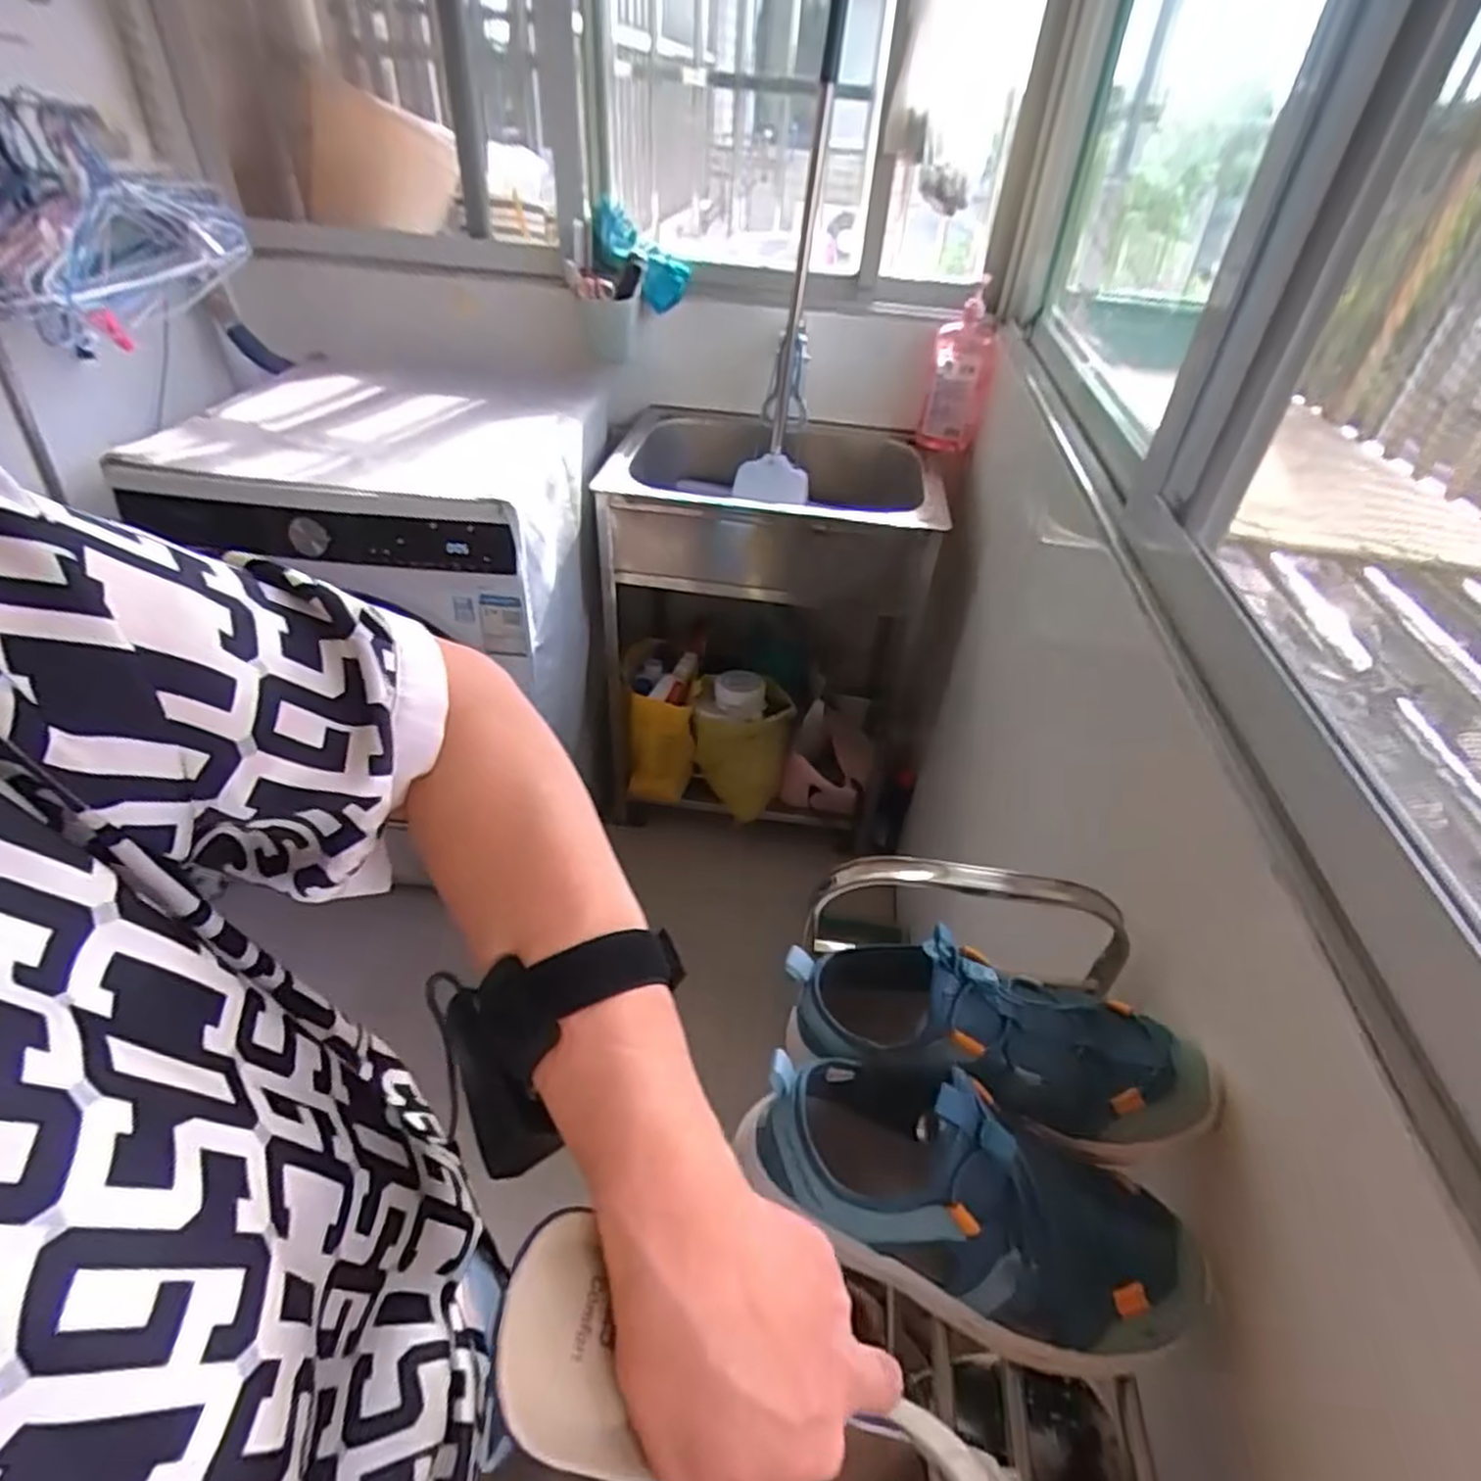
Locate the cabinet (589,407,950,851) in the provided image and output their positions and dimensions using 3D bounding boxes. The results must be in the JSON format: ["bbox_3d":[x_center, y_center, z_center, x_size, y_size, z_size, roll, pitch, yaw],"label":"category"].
[{"bbox_3d":[0.025,-0.211,1.562,0.553,0.717,0.458,2,40,-3],"label":"cabinet"}]

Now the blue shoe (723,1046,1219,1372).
[{"bbox_3d":[0.126,0.239,0.417,0.227,0.115,0.096,15,41,13],"label":"blue shoe"}]

